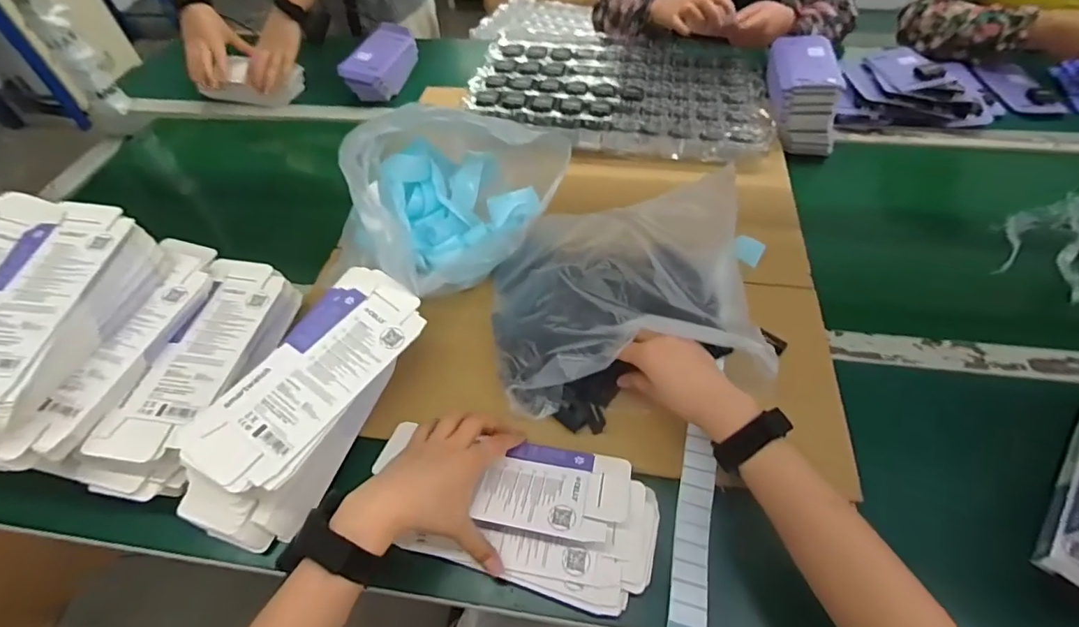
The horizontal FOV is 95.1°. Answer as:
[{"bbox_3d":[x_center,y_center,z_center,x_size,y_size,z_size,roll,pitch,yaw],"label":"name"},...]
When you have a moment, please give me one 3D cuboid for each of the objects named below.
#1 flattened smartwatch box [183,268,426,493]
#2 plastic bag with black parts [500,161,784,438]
[{"bbox_3d":[-0.220,0.054,0.486,0.107,0.011,0.243,31,59,9],"label":"flattened smartwatch box"},{"bbox_3d":[0.093,-0.017,0.547,0.285,0.094,0.225,-9,53,-4],"label":"plastic bag with black parts"}]

